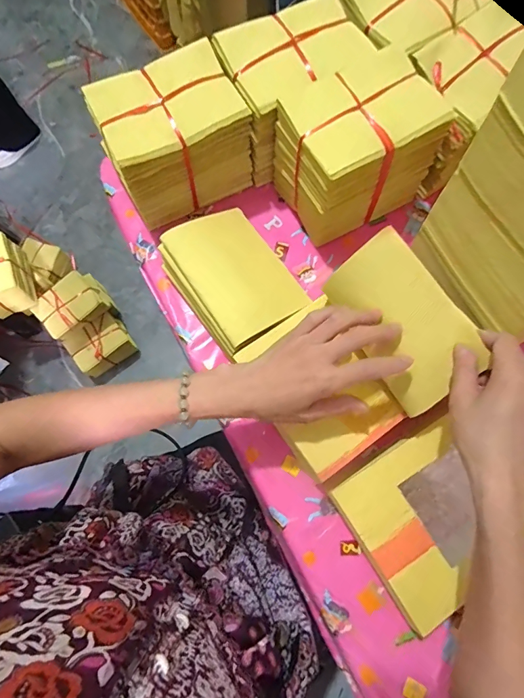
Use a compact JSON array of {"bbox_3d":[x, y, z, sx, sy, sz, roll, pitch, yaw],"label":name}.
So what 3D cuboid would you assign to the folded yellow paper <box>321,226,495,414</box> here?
[{"bbox_3d":[0.133,-0.024,0.370,0.093,0.011,0.157,-39,93,21],"label":"folded yellow paper"}]

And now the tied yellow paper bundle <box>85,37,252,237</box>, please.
[{"bbox_3d":[-0.108,-0.264,0.494,0.163,0.128,0.113,-27,76,-8],"label":"tied yellow paper bundle"}]

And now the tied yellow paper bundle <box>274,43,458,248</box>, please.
[{"bbox_3d":[0.112,-0.242,0.479,0.162,0.132,0.123,-31,77,-9],"label":"tied yellow paper bundle"}]

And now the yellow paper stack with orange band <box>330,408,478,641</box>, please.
[{"bbox_3d":[0.209,0.162,0.425,0.226,0.045,0.154,-30,77,-9],"label":"yellow paper stack with orange band"}]

